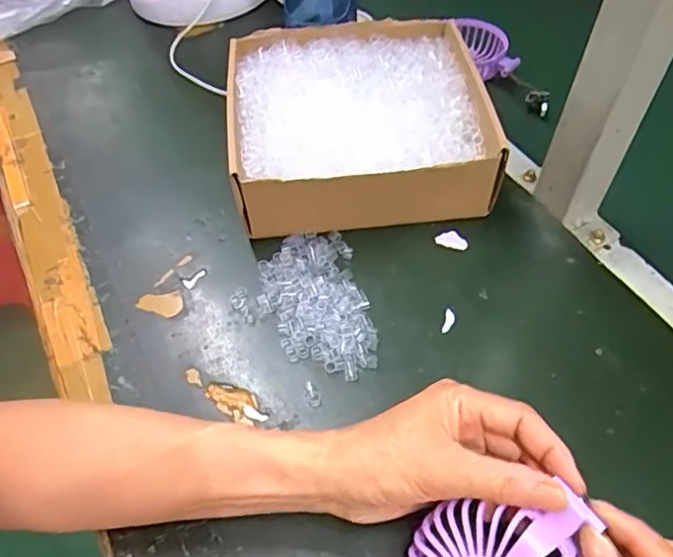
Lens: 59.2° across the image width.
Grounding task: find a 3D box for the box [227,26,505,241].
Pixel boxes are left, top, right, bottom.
[{"bbox_3d":[0.017,-0.140,0.531,0.210,0.069,0.204,-6,52,-3],"label":"box"}]

